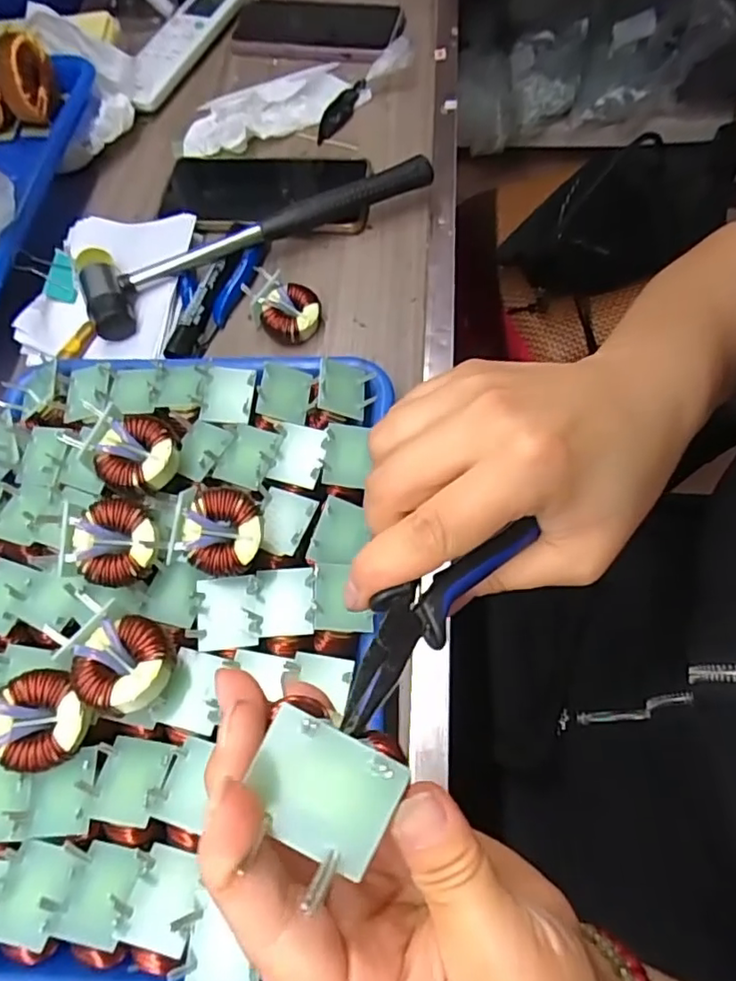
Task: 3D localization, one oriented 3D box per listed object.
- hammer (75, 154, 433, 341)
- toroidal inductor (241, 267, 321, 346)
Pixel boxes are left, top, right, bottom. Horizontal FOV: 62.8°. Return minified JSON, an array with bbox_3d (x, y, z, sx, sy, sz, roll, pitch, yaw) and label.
[{"bbox_3d":[-0.081,-0.193,0.449,0.272,0.034,0.071,-26,65,-8],"label":"hammer"},{"bbox_3d":[-0.059,-0.126,0.419,0.052,0.028,0.037,16,66,11],"label":"toroidal inductor"}]

